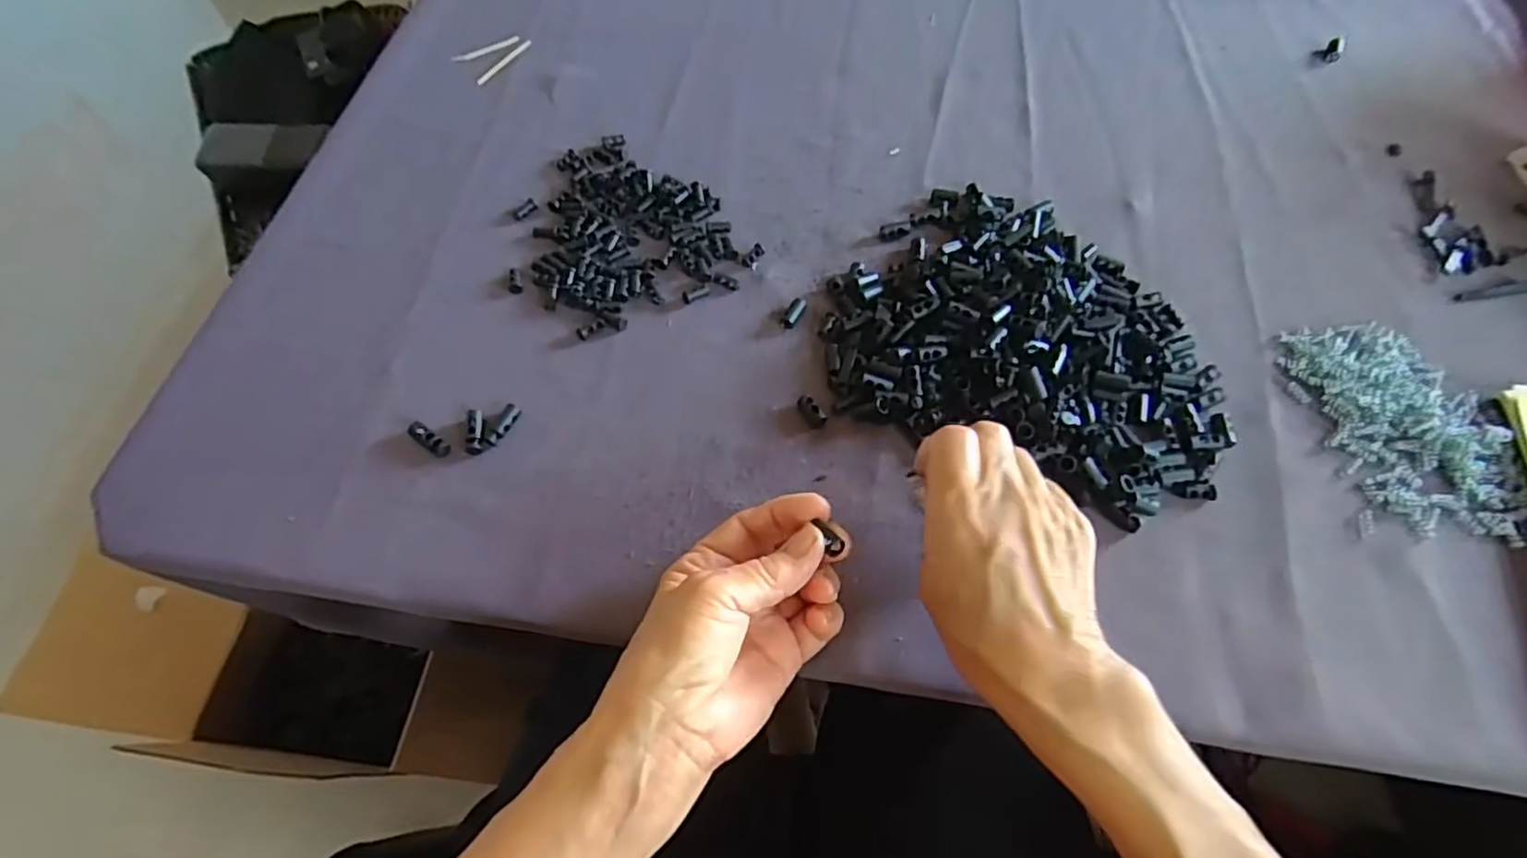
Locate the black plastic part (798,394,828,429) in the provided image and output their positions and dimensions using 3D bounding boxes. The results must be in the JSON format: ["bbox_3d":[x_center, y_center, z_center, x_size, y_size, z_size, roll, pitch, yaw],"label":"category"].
[{"bbox_3d":[0.027,-0.010,0.383,0.010,0.006,0.020,-32,66,-16],"label":"black plastic part"}]

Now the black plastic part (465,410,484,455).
[{"bbox_3d":[-0.155,0.001,0.374,0.009,0.005,0.026,-9,61,-5],"label":"black plastic part"}]

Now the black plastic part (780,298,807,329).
[{"bbox_3d":[0.018,-0.069,0.412,0.009,0.006,0.021,27,64,14],"label":"black plastic part"}]

